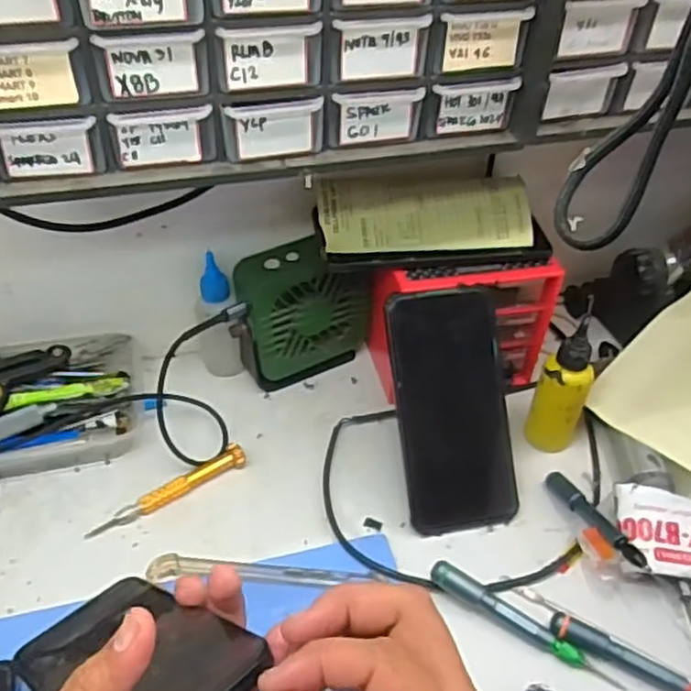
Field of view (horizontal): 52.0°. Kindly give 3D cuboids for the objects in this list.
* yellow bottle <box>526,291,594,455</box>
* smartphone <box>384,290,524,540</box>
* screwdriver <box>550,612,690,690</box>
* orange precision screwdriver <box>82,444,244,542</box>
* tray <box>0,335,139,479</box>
[{"bbox_3d":[0.158,0.029,0.507,0.034,0.118,0.031,31,51,26],"label":"yellow bottle"},{"bbox_3d":[0.074,0.045,0.490,0.076,0.012,0.165,-7,89,-10],"label":"smartphone"},{"bbox_3d":[0.181,0.191,0.414,0.123,0.013,0.017,22,47,19],"label":"screwdriver"},{"bbox_3d":[-0.123,0.103,0.496,0.116,0.016,0.014,-27,51,-27],"label":"orange precision screwdriver"},{"bbox_3d":[-0.235,0.048,0.525,0.171,0.045,0.111,-7,45,-10],"label":"tray"}]

